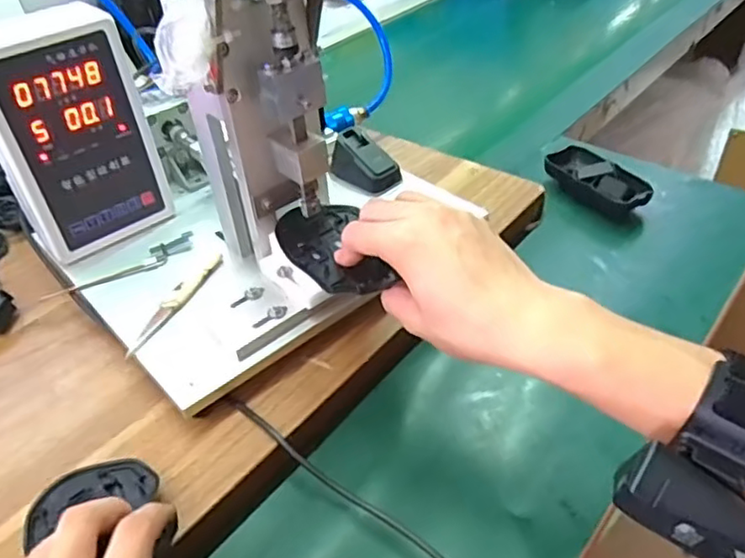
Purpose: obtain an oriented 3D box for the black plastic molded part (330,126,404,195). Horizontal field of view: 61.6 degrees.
[{"bbox_3d":[-0.009,-0.109,0.582,0.064,0.034,0.046,29,50,32],"label":"black plastic molded part"}]

